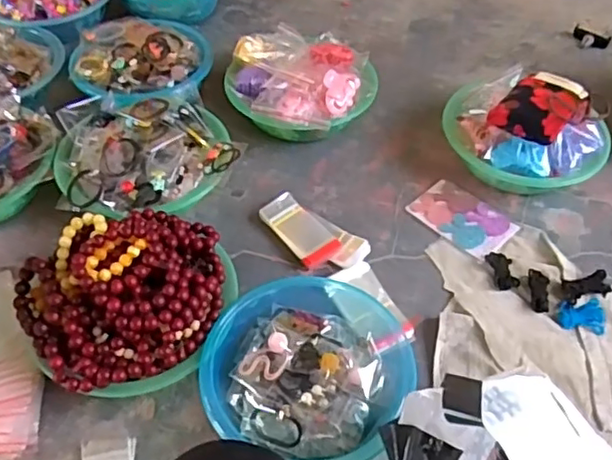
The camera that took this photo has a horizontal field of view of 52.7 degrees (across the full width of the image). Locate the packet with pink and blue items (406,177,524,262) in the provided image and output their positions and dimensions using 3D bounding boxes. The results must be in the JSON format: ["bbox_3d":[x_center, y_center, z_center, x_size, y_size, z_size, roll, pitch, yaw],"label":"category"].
[{"bbox_3d":[0.225,-0.019,0.888,0.090,0.007,0.141,-35,58,-27],"label":"packet with pink and blue items"}]

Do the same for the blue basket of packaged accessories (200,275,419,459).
[{"bbox_3d":[0.010,0.144,0.699,0.215,0.073,0.235,0,49,0],"label":"blue basket of packaged accessories"}]

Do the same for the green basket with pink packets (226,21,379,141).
[{"bbox_3d":[-0.008,-0.236,1.005,0.236,0.105,0.239,-1,49,-2],"label":"green basket with pink packets"}]

